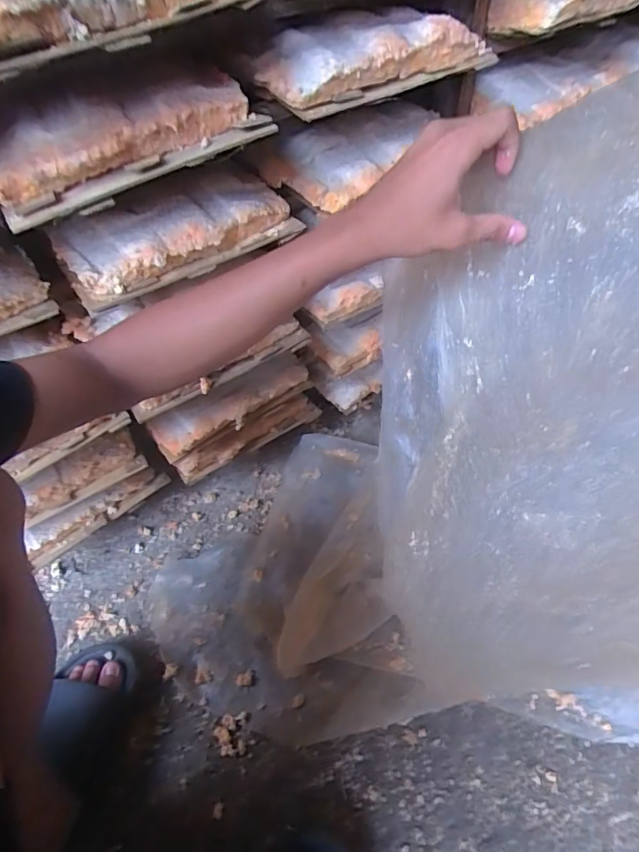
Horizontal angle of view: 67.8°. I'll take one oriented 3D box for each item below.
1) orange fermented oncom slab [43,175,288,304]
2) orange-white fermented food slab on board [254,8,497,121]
[{"bbox_3d":[-0.140,-0.192,0.468,0.224,0.040,0.095,-26,54,-14],"label":"orange fermented oncom slab"},{"bbox_3d":[0.045,-0.354,0.453,0.228,0.046,0.098,-23,53,-11],"label":"orange-white fermented food slab on board"}]

